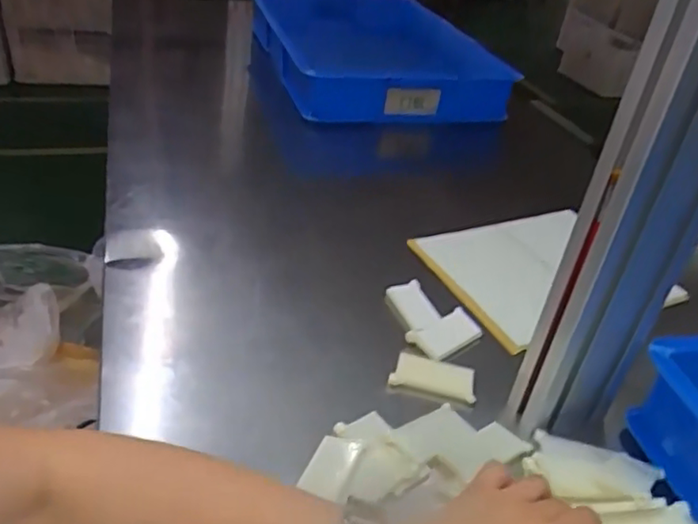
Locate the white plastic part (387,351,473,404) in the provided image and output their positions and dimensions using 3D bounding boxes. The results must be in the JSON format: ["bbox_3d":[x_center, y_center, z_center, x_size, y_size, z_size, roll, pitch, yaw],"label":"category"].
[{"bbox_3d":[0.077,0.103,0.557,0.074,0.011,0.037,10,36,5],"label":"white plastic part"}]

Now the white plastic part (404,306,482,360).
[{"bbox_3d":[0.097,0.071,0.602,0.073,0.010,0.040,-21,44,-33],"label":"white plastic part"}]

